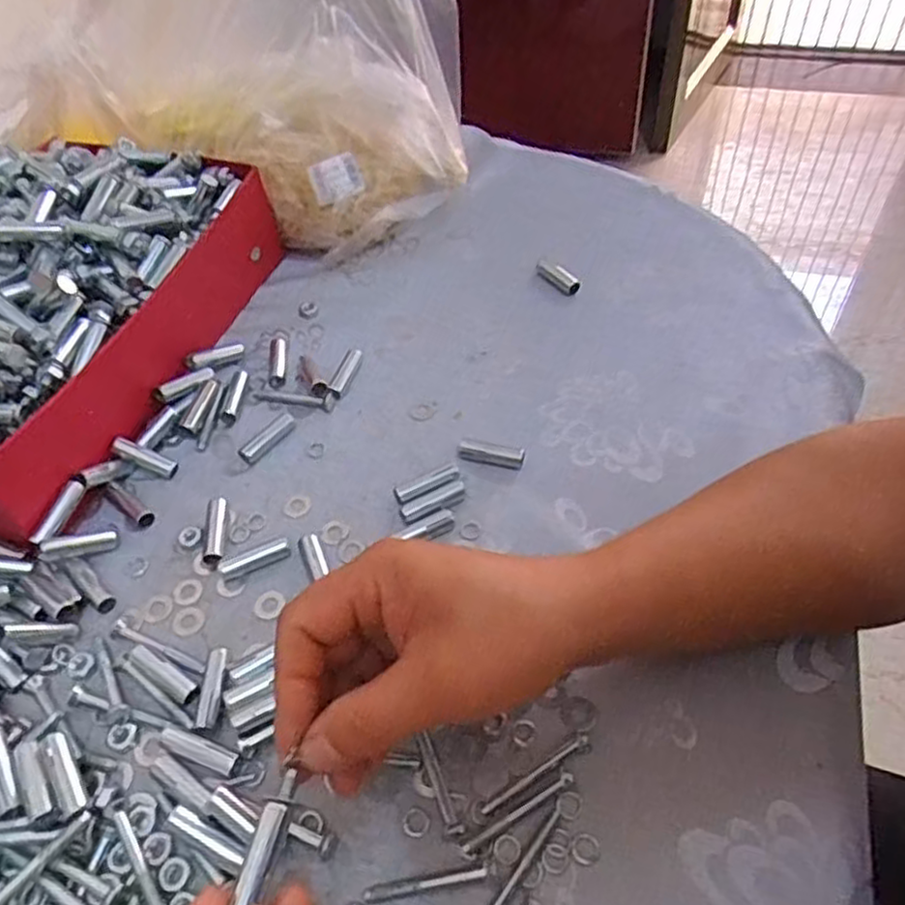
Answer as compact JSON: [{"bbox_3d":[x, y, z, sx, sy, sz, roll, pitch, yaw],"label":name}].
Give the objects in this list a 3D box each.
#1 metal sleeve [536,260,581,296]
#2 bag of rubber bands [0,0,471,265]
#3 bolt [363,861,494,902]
[{"bbox_3d":[0.080,-0.134,0.553,0.015,0.009,0.044,-31,55,-20],"label":"metal sleeve"},{"bbox_3d":[-0.184,-0.301,0.554,0.376,0.242,0.157,10,52,12],"label":"bag of rubber bands"},{"bbox_3d":[-0.010,0.177,0.299,0.054,0.004,0.006,-9,51,-4],"label":"bolt"}]

